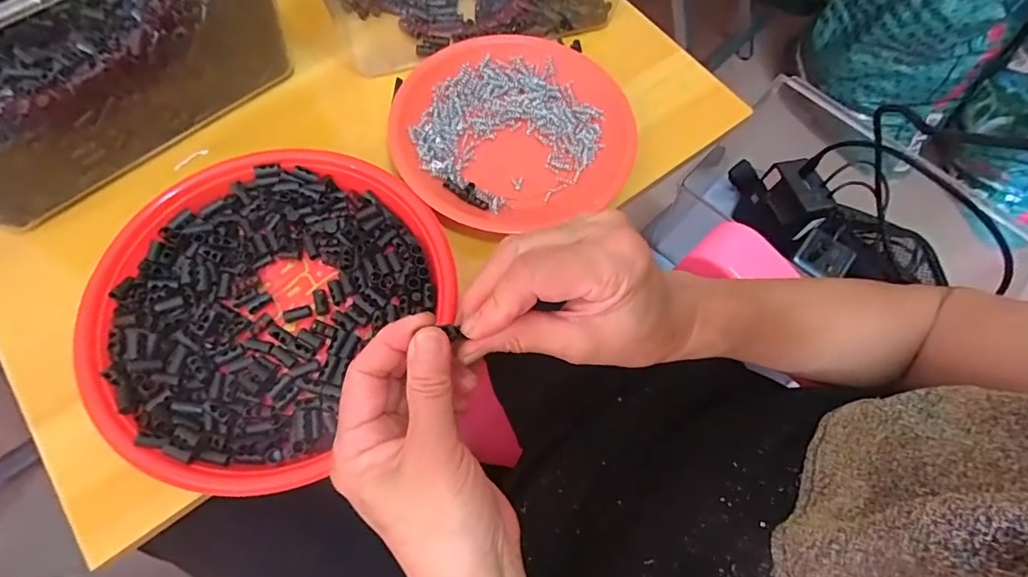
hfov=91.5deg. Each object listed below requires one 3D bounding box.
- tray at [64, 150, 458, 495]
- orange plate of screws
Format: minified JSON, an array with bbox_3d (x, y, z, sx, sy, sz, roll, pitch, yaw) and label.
[{"bbox_3d":[-0.170,0.006,0.348,0.210,0.029,0.236,35,71,10],"label":"tray"},{"bbox_3d":[-0.002,-0.135,0.430,0.197,0.032,0.186,1,69,-3],"label":"orange plate of screws"}]

